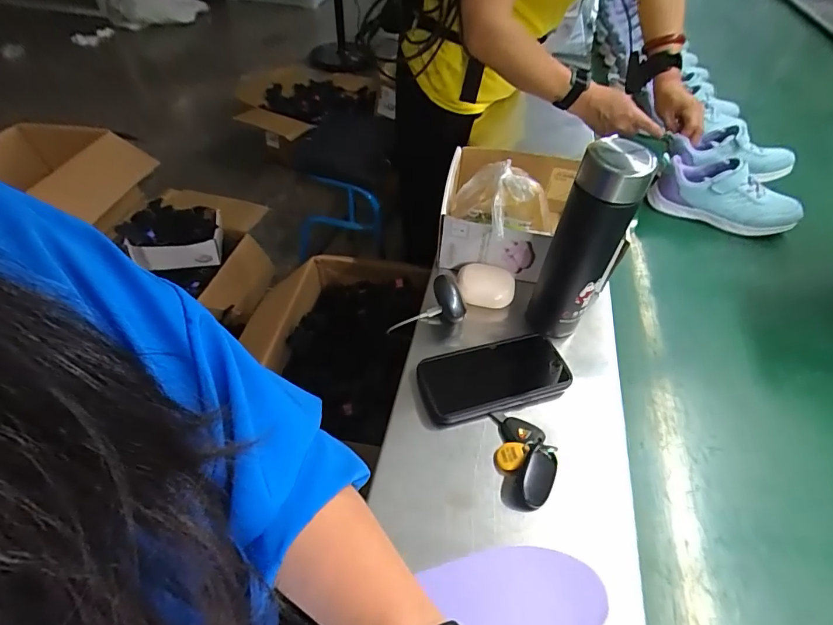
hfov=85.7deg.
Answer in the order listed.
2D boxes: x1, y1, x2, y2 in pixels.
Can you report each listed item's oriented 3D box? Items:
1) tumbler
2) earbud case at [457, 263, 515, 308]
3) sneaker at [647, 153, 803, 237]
[{"bbox_3d":[0.177,-0.070,0.475,0.068,0.226,0.064,21,51,18],"label":"tumbler"},{"bbox_3d":[0.089,-0.036,0.574,0.070,0.027,0.054,3,48,3],"label":"earbud case"},{"bbox_3d":[0.498,-0.186,0.724,0.218,0.090,0.074,22,52,18],"label":"sneaker"}]

